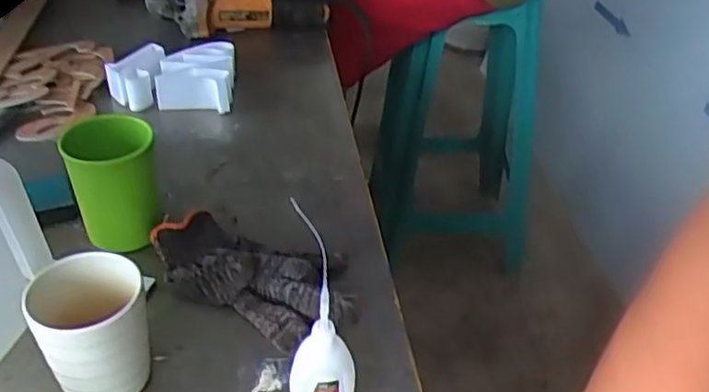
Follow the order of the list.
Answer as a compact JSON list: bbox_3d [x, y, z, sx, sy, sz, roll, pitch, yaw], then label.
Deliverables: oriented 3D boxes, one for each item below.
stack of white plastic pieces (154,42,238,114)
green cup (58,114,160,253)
[{"bbox_3d":[-0.193,-0.147,0.834,0.094,0.037,0.118,-3,36,-9],"label":"stack of white plastic pieces"},{"bbox_3d":[-0.208,-0.009,0.590,0.073,0.113,0.065,-6,37,-13],"label":"green cup"}]

